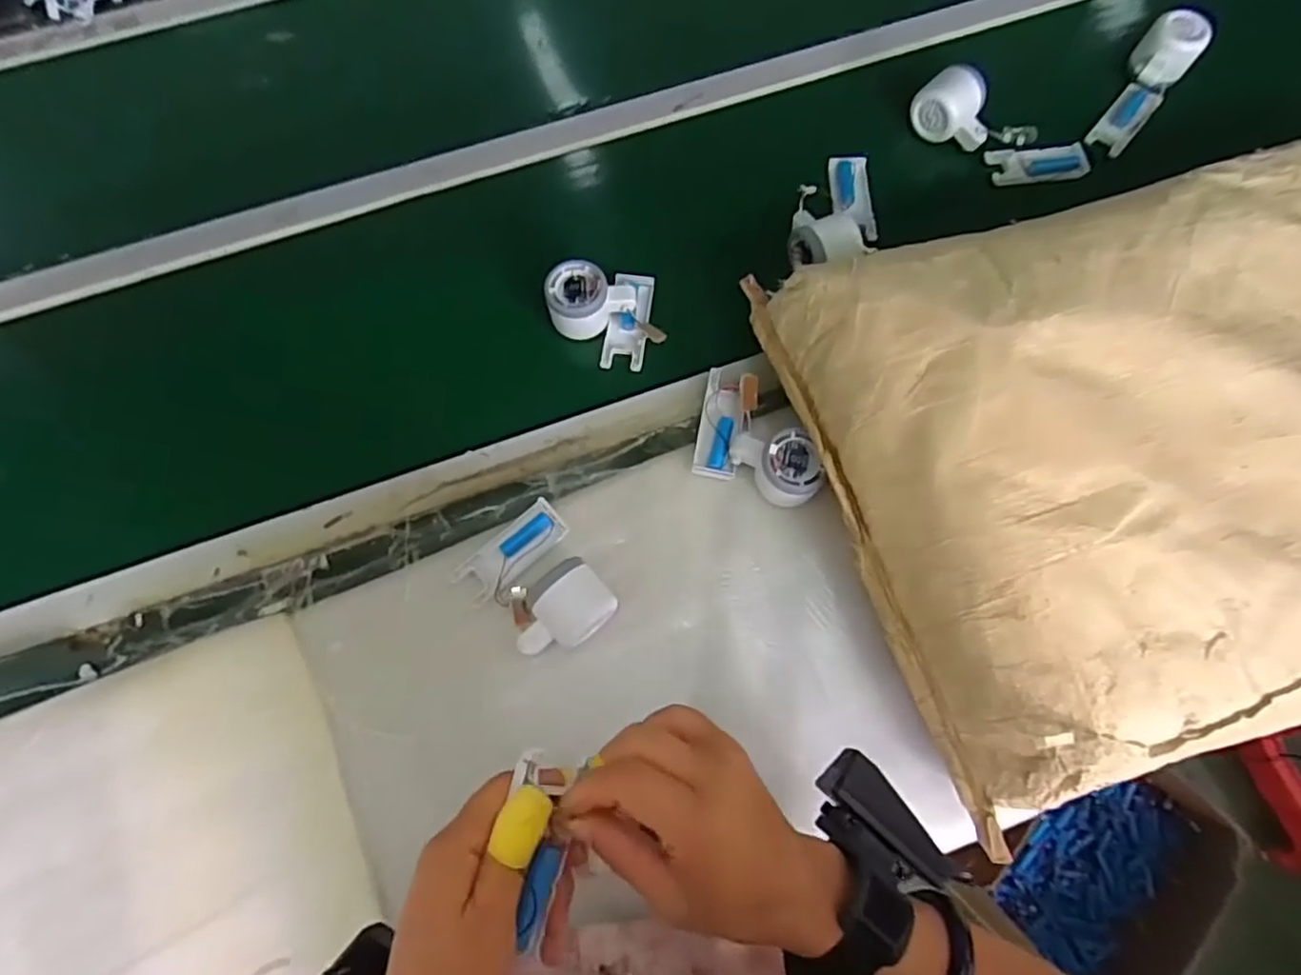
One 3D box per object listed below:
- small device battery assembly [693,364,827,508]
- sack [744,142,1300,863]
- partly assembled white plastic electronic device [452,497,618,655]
[{"bbox_3d":[0.099,-0.049,0.602,0.112,0.053,0.115,12,72,4],"label":"small device battery assembly"},{"bbox_3d":[0.468,-0.063,0.541,0.641,0.101,0.450,-17,73,-6],"label":"sack"},{"bbox_3d":[-0.093,0.080,0.565,0.098,0.049,0.121,-42,77,-13],"label":"partly assembled white plastic electronic device"}]

